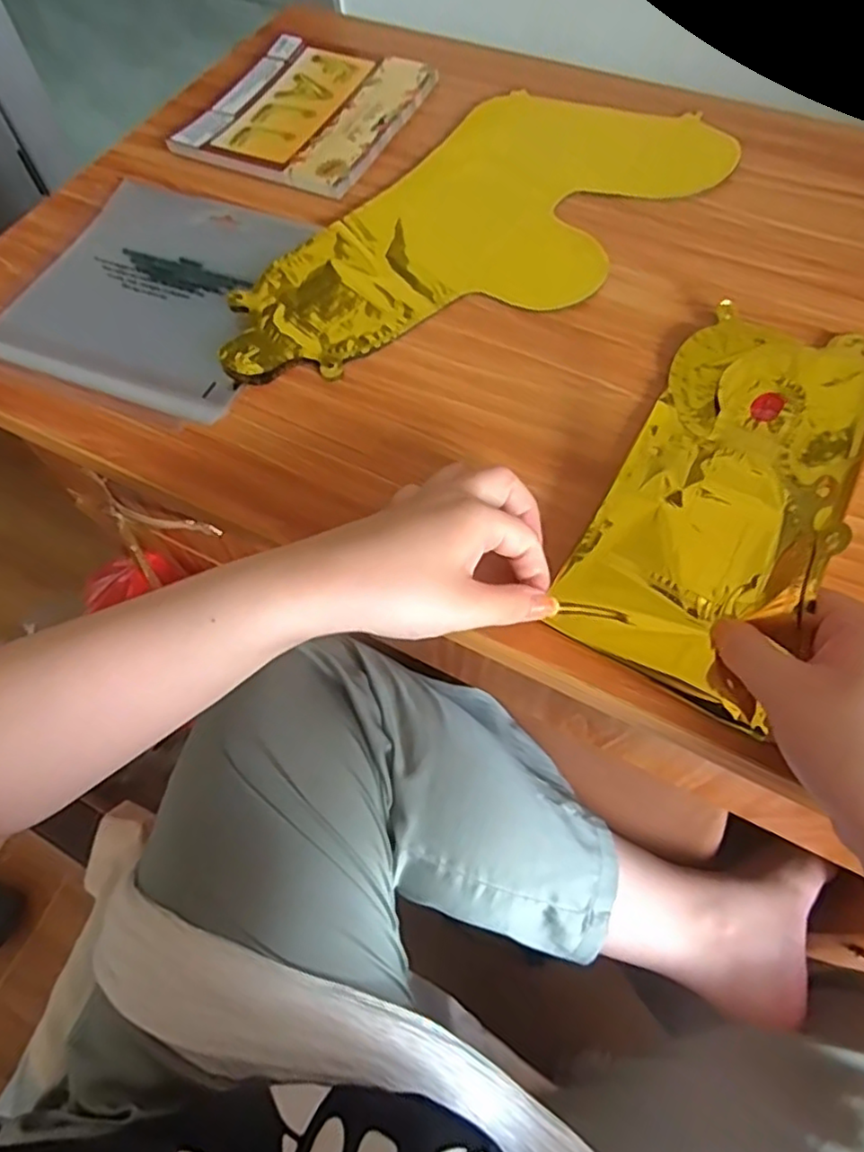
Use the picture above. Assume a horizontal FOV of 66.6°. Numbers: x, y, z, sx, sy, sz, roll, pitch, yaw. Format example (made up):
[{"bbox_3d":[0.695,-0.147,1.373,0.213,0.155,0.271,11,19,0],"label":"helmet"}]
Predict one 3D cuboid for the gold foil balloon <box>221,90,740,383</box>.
[{"bbox_3d":[0.036,-0.255,0.487,0.186,0.015,0.402,37,70,19],"label":"gold foil balloon"}]

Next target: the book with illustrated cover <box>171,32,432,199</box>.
[{"bbox_3d":[-0.110,-0.406,0.575,0.164,0.009,0.193,24,66,13],"label":"book with illustrated cover"}]

